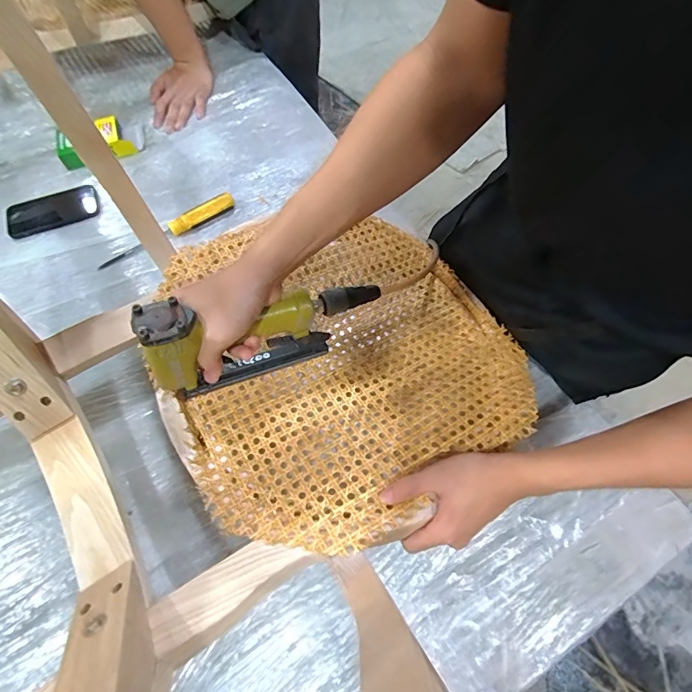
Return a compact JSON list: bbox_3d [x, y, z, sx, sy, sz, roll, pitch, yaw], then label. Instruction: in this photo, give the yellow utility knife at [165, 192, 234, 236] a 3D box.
[{"bbox_3d":[-0.244,-0.220,0.718,0.120,0.027,0.024,-34,67,-14],"label":"yellow utility knife"}]

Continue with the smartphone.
[{"bbox_3d":[-0.507,-0.237,0.739,0.146,0.011,0.088,-25,65,-10],"label":"smartphone"}]

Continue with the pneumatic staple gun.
[{"bbox_3d":[-0.080,-0.026,0.457,0.236,0.152,0.050,-24,68,-9],"label":"pneumatic staple gun"}]

